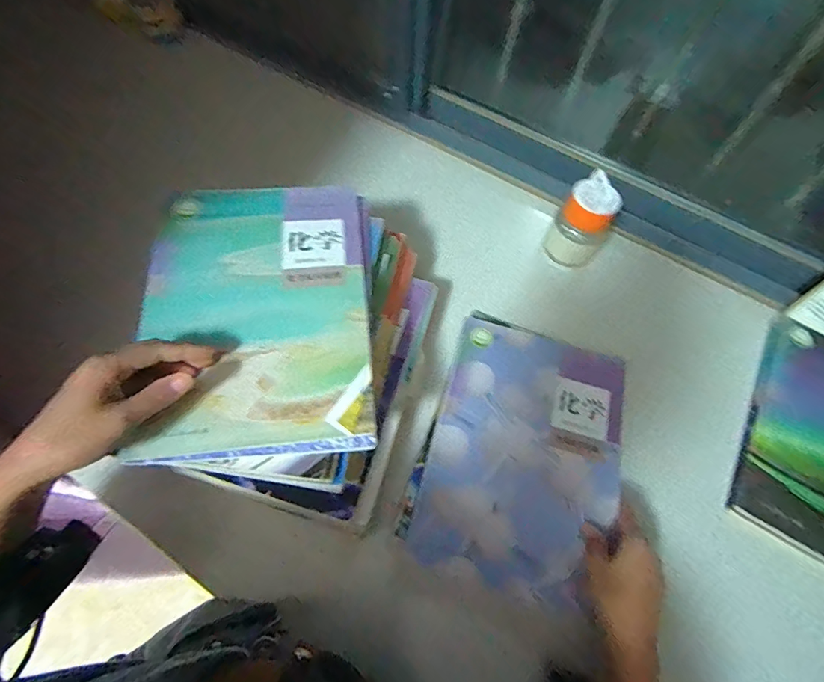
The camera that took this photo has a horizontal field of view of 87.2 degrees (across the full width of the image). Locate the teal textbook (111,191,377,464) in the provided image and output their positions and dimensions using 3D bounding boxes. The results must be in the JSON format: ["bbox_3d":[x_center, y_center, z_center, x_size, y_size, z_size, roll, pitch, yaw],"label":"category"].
[{"bbox_3d":[-0.148,-0.034,0.426,0.205,0.012,0.289,-4,64,-6],"label":"teal textbook"}]

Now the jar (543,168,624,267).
[{"bbox_3d":[0.227,-0.157,0.584,0.060,0.110,0.066,-25,68,-15],"label":"jar"}]

